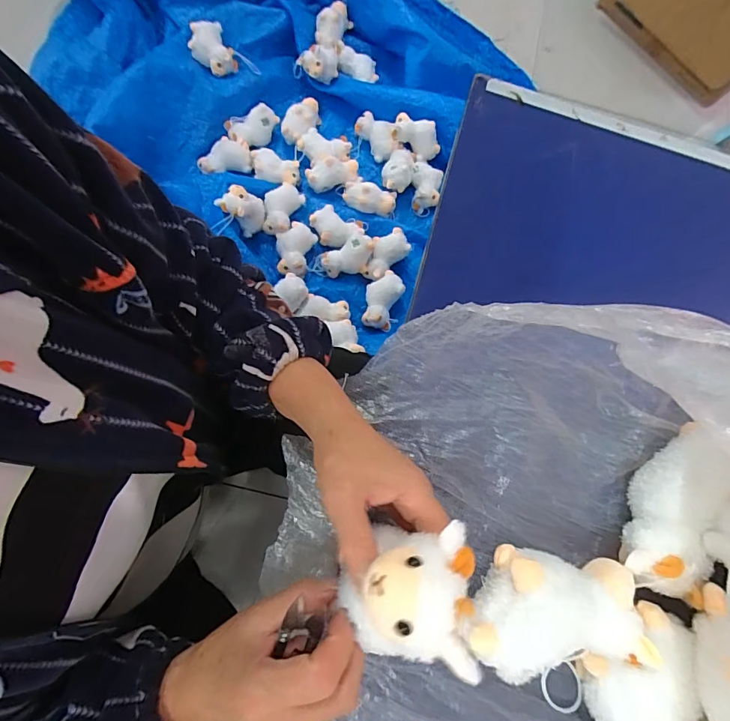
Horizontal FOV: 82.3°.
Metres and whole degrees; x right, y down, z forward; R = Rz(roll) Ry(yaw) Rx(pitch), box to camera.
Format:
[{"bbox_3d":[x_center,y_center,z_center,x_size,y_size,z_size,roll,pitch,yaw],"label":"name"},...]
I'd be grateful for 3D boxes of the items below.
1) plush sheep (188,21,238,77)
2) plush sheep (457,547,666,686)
[{"bbox_3d":[-0.339,-0.691,0.920,0.089,0.059,0.103,-17,78,-10],"label":"plush sheep"},{"bbox_3d":[0.123,0.176,0.288,0.111,0.060,0.082,10,75,-3],"label":"plush sheep"}]

